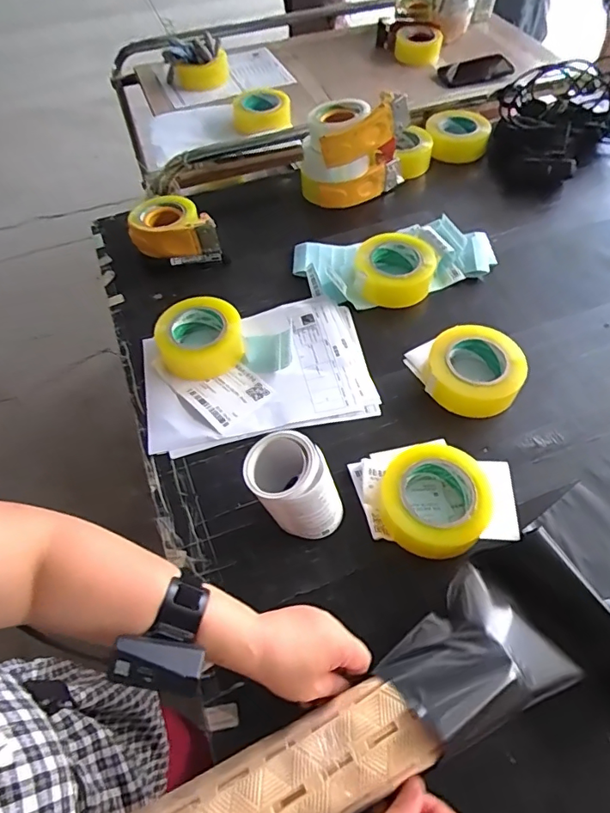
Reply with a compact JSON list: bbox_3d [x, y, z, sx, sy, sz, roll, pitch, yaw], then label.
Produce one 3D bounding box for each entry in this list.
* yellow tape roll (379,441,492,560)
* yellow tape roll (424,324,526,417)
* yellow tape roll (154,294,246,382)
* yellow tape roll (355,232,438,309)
[{"bbox_3d":[0.150,0.109,0.584,0.120,0.050,0.126,-1,56,2],"label":"yellow tape roll"},{"bbox_3d":[0.236,-0.054,0.691,0.123,0.053,0.132,-1,56,2],"label":"yellow tape roll"},{"bbox_3d":[-0.155,-0.106,0.740,0.123,0.050,0.125,-1,56,2],"label":"yellow tape roll"},{"bbox_3d":[0.147,-0.224,0.815,0.123,0.052,0.125,-1,56,2],"label":"yellow tape roll"}]

